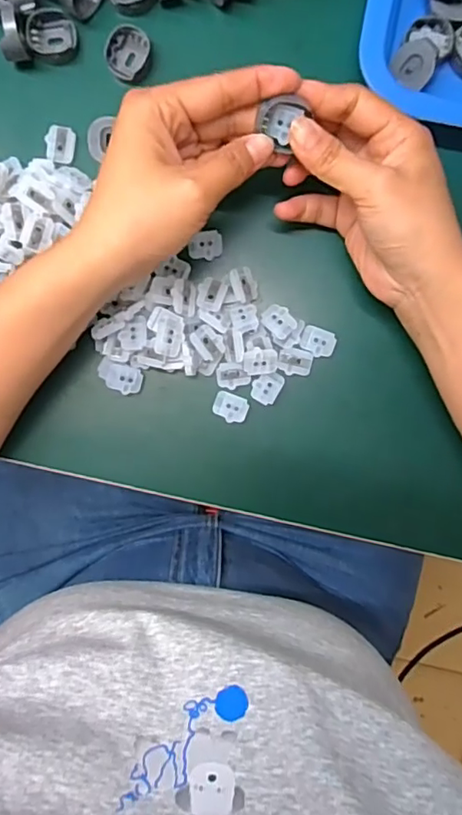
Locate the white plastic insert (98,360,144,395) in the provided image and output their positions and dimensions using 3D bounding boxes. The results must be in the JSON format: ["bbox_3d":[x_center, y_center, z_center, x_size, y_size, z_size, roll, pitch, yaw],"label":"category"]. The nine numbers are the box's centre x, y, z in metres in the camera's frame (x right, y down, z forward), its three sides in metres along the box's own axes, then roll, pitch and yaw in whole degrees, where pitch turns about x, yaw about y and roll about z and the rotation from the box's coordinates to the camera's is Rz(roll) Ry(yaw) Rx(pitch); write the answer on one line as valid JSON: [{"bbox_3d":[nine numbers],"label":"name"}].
[{"bbox_3d":[-0.070,-0.019,0.345,0.028,0.010,0.018,16,96,-2],"label":"white plastic insert"}]

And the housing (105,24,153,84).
[{"bbox_3d":[-0.062,-0.214,0.331,0.026,0.013,0.027,21,95,-2],"label":"housing"}]

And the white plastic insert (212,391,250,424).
[{"bbox_3d":[0.000,0.000,0.347,0.022,0.004,0.017,21,95,-2],"label":"white plastic insert"}]

